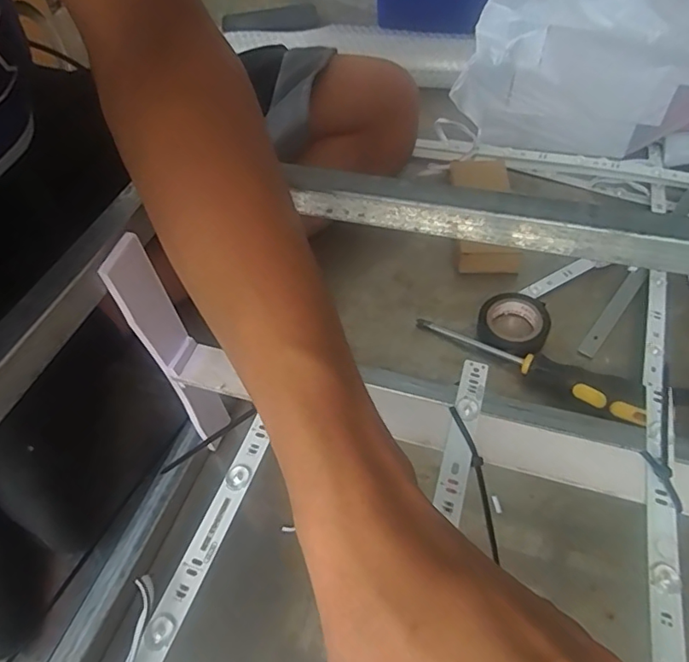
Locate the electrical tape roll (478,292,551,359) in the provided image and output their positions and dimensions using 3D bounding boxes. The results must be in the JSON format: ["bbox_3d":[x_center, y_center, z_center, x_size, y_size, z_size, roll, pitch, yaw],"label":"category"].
[{"bbox_3d":[0.148,-0.003,0.454,0.057,0.021,0.063,18,56,17],"label":"electrical tape roll"}]

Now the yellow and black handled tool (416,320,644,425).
[{"bbox_3d":[0.142,0.028,0.422,0.183,0.038,0.035,23,57,20],"label":"yellow and black handled tool"}]

